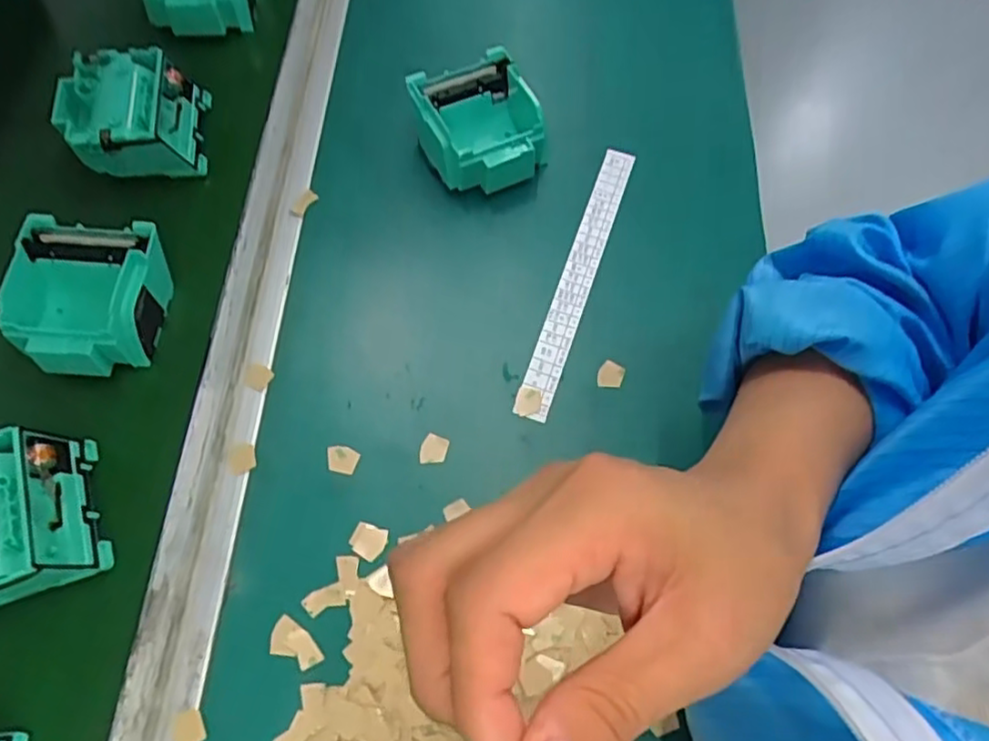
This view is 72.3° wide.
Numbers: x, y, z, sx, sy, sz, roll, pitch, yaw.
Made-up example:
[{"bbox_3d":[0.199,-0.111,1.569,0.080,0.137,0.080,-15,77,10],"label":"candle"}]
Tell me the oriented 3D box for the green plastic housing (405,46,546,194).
[{"bbox_3d":[-0.010,-0.160,0.442,0.075,0.045,0.081,-26,69,-15],"label":"green plastic housing"}]

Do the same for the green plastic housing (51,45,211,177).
[{"bbox_3d":[-0.231,-0.163,0.435,0.079,0.037,0.076,-6,66,-7],"label":"green plastic housing"}]

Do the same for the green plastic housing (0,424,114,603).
[{"bbox_3d":[-0.240,0.076,0.328,0.080,0.040,0.079,-18,67,-11],"label":"green plastic housing"}]

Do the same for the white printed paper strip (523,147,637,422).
[{"bbox_3d":[0.053,-0.061,0.423,0.020,0.006,0.199,22,67,-1],"label":"white printed paper strip"}]

